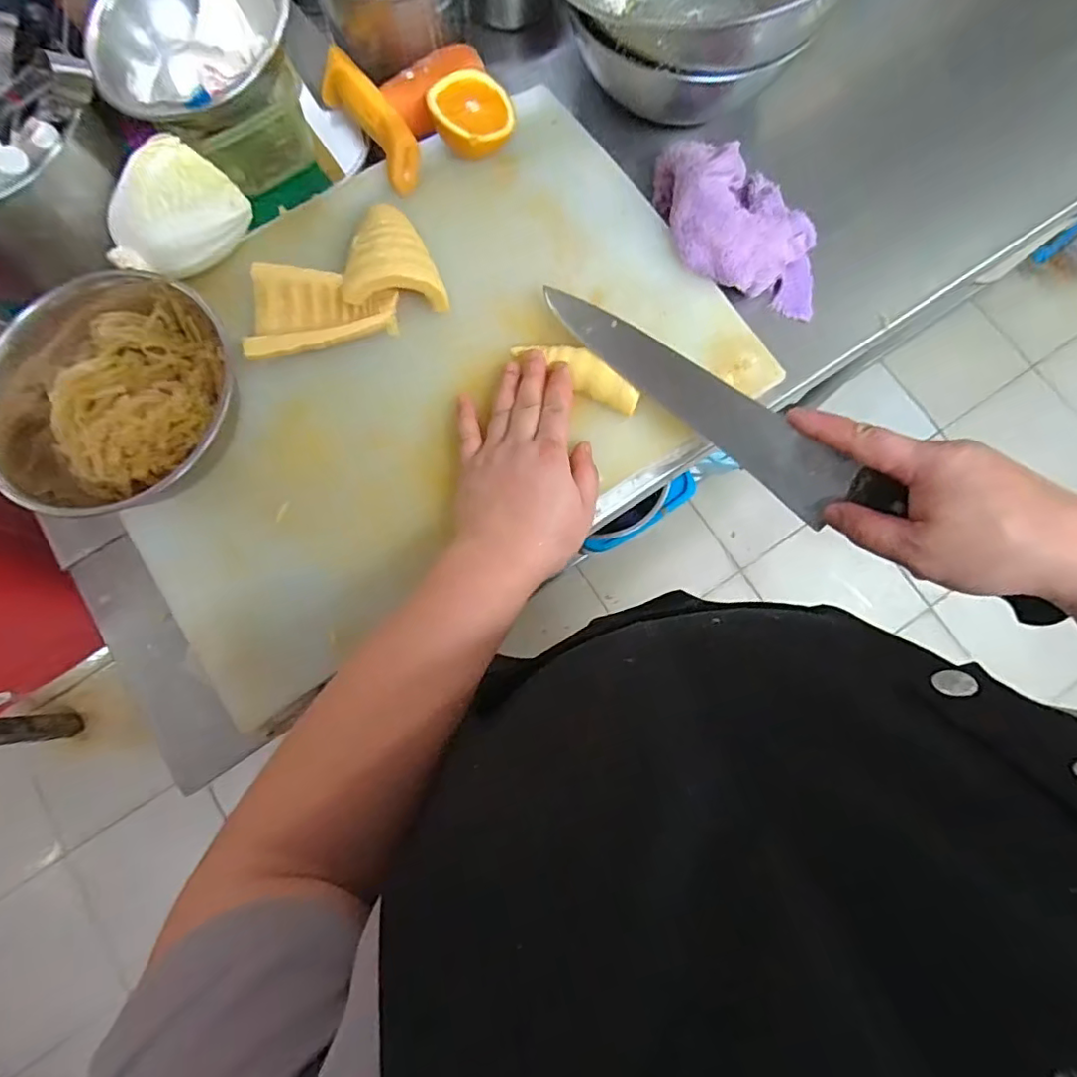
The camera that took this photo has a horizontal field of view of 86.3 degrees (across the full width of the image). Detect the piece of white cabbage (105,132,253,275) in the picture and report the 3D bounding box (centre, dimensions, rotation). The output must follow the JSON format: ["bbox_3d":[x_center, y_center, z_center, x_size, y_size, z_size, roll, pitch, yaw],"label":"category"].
[{"bbox_3d":[-0.278,-0.242,0.434,0.064,0.060,0.103,42,82,7],"label":"piece of white cabbage"}]

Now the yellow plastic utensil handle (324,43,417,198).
[{"bbox_3d":[-0.139,-0.351,0.481,0.032,0.039,0.133,-34,81,-7],"label":"yellow plastic utensil handle"}]

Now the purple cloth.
[{"bbox_3d":[0.168,-0.263,0.474,0.140,0.062,0.115,8,79,1],"label":"purple cloth"}]

